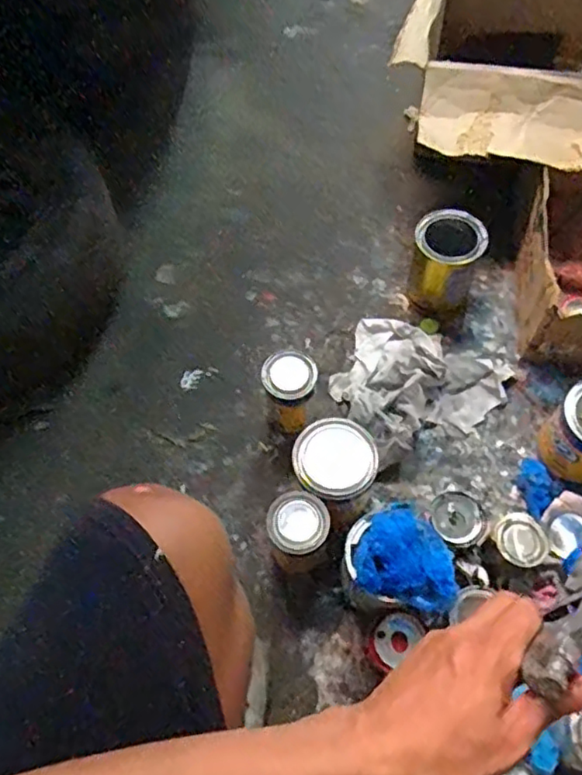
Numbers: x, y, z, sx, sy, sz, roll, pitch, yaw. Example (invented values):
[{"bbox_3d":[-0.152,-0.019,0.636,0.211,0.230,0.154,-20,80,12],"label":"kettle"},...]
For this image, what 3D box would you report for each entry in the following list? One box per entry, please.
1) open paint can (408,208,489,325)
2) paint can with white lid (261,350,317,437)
[{"bbox_3d":[0.242,-0.193,0.979,0.106,0.127,0.124,16,64,10],"label":"open paint can"},{"bbox_3d":[0.000,0.013,0.888,0.071,0.137,0.074,-1,62,1],"label":"paint can with white lid"}]

